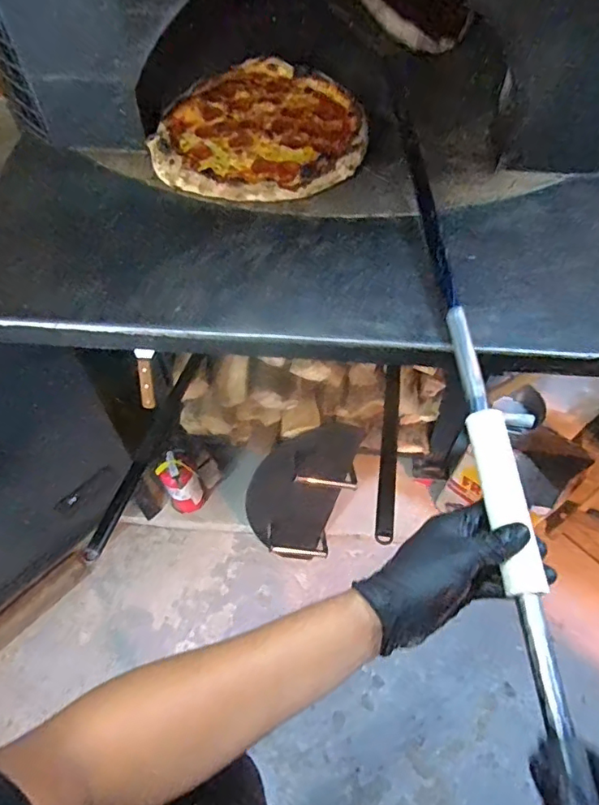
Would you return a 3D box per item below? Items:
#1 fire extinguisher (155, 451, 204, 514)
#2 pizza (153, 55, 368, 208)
[{"bbox_3d":[-0.325,0.234,1.498,0.100,0.267,0.083,-20,59,-14],"label":"fire extinguisher"},{"bbox_3d":[-0.046,-0.379,0.727,0.263,0.019,0.309,7,57,3],"label":"pizza"}]

